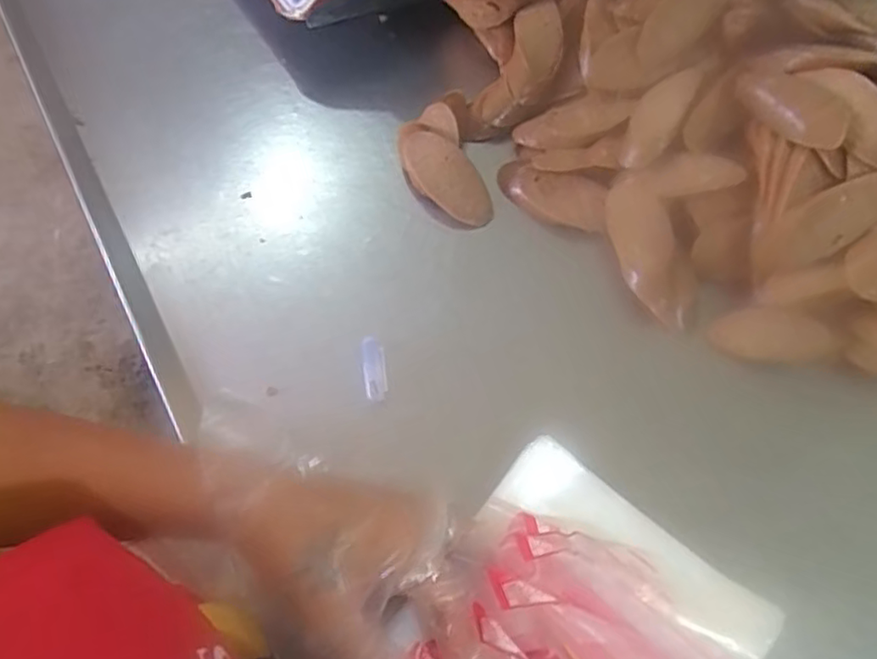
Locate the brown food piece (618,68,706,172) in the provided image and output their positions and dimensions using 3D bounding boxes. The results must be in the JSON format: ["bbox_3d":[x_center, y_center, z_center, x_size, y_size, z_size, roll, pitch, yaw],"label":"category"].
[{"bbox_3d":[0.161,-0.157,0.470,0.034,0.004,0.085,30,88,35],"label":"brown food piece"}]

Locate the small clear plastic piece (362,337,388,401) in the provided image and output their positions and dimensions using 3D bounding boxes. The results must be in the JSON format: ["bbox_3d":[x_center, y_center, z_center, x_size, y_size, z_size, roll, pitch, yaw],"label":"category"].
[{"bbox_3d":[-0.042,0.024,0.419,0.014,0.008,0.044,-6,61,-5],"label":"small clear plastic piece"}]

